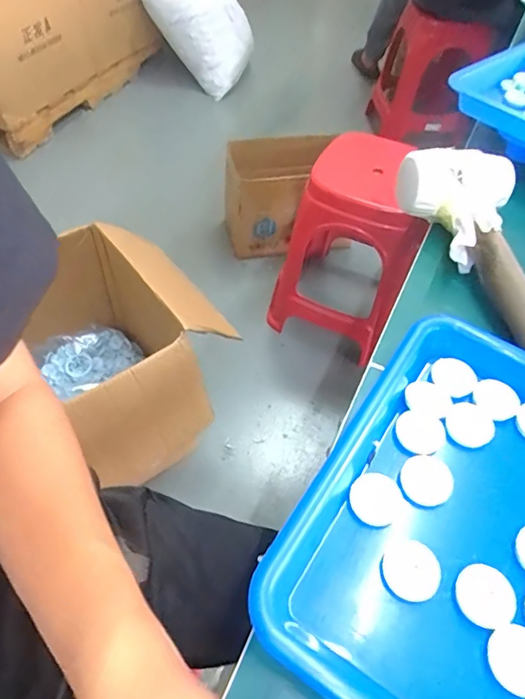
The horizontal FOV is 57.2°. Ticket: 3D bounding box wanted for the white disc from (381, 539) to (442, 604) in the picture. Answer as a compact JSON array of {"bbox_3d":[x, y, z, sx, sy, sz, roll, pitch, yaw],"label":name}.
[{"bbox_3d":[0.086,0.127,0.277,0.032,0.004,0.031,-1,54,2],"label":"white disc"}]

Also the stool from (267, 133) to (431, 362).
[{"bbox_3d":[0.213,-0.247,1.178,0.322,0.446,0.275,31,56,18],"label":"stool"}]

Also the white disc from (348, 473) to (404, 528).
[{"bbox_3d":[0.071,0.093,0.300,0.033,0.004,0.030,-1,54,2],"label":"white disc"}]

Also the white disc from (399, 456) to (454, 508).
[{"bbox_3d":[0.105,0.083,0.307,0.032,0.004,0.030,-1,54,2],"label":"white disc"}]

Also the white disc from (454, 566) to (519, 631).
[{"bbox_3d":[0.125,0.137,0.269,0.032,0.004,0.030,-1,54,2],"label":"white disc"}]

